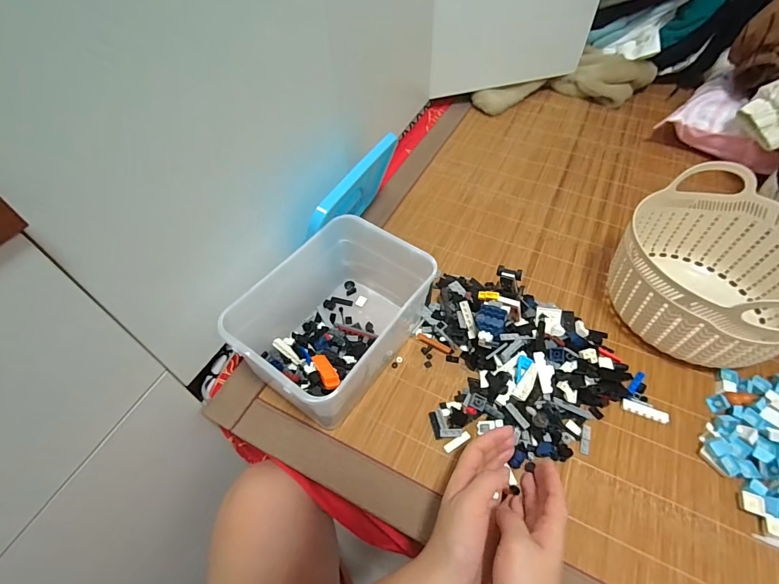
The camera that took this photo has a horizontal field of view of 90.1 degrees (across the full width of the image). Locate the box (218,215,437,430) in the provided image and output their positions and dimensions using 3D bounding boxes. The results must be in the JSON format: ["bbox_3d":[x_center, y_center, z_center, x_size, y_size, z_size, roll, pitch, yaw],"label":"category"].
[{"bbox_3d":[-0.060,0.035,0.463,0.150,0.125,0.209,28,58,22],"label":"box"}]

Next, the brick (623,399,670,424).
[{"bbox_3d":[0.292,0.136,0.444,0.046,0.009,0.014,18,55,15],"label":"brick"}]

